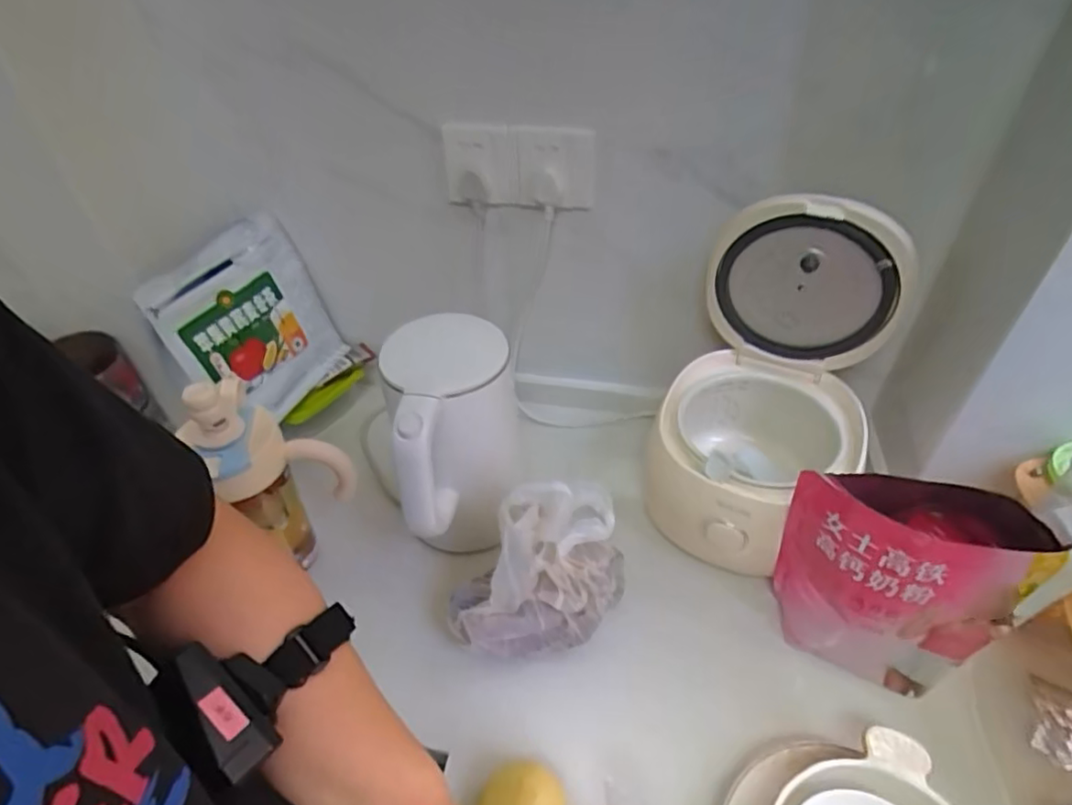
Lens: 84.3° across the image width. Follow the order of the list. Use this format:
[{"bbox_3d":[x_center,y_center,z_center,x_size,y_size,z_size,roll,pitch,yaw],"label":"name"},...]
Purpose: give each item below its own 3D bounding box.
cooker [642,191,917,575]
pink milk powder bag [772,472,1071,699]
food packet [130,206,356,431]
[{"bbox_3d":[0.244,-0.006,0.642,0.188,0.351,0.273,19,47,22],"label":"cooker"},{"bbox_3d":[0.316,0.163,0.540,0.180,0.217,0.076,14,45,17],"label":"pink milk powder bag"},{"bbox_3d":[-0.369,-0.105,0.792,0.032,0.237,0.243,1,41,28],"label":"food packet"}]

